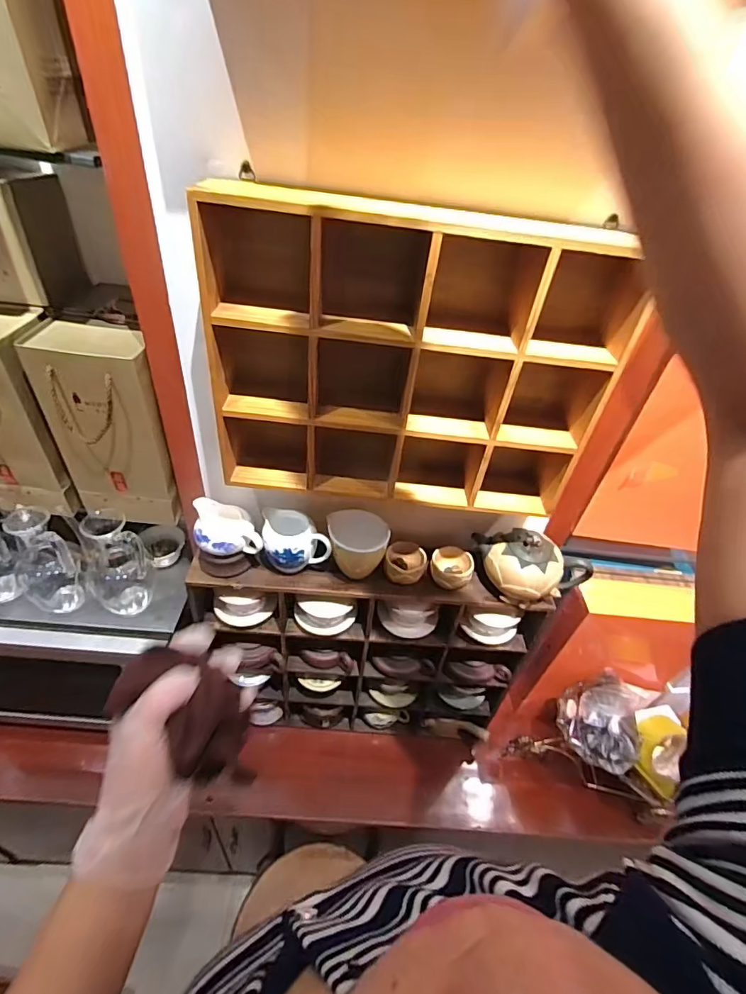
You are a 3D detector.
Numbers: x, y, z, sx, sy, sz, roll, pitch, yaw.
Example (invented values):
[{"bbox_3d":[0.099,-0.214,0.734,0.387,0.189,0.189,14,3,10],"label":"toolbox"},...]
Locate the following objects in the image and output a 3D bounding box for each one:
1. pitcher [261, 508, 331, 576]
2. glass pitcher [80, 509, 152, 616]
[{"bbox_3d":[-0.107,0.064,0.635,0.087,0.075,0.067,-4,42,-13],"label":"pitcher"},{"bbox_3d":[-0.377,0.100,0.676,0.076,0.154,0.082,-24,49,-31],"label":"glass pitcher"}]

